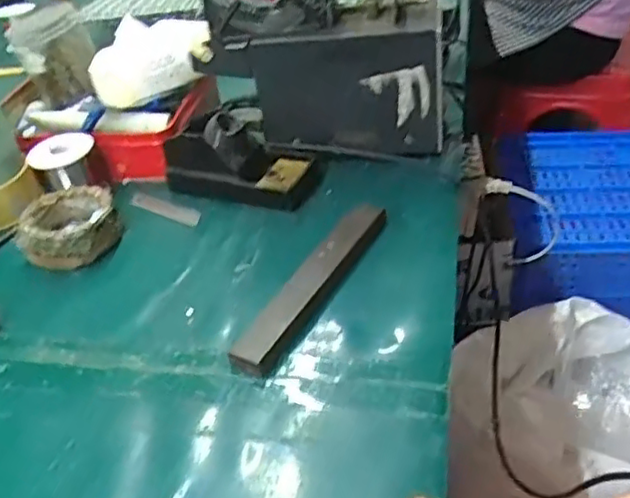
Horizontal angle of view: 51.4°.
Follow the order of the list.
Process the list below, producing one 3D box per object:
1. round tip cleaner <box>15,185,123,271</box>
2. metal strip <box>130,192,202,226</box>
[{"bbox_3d":[-0.238,-0.020,0.637,0.092,0.043,0.088,-4,37,3],"label":"round tip cleaner"},{"bbox_3d":[-0.155,-0.041,0.682,0.099,0.009,0.020,20,45,31],"label":"metal strip"}]

